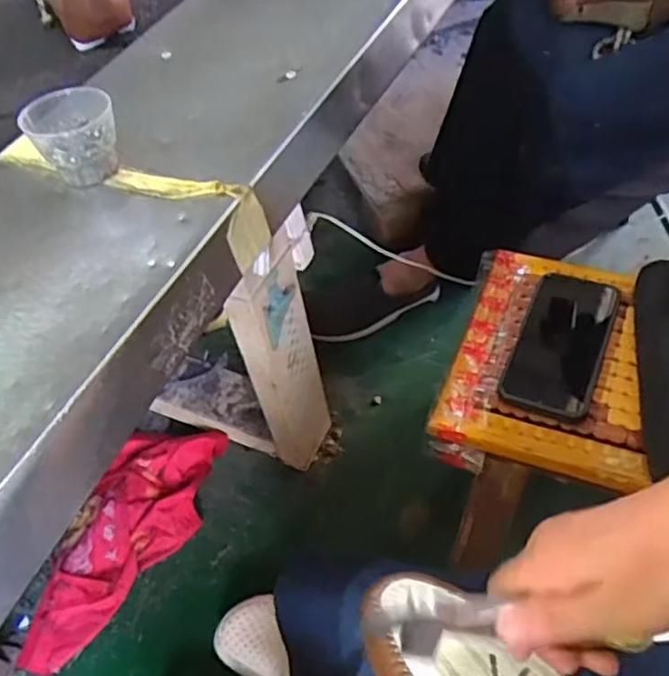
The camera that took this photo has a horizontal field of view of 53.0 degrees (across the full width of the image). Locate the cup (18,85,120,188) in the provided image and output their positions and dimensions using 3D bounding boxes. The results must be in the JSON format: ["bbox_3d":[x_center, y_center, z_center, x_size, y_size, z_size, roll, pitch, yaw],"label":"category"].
[{"bbox_3d":[-0.191,-0.147,0.494,0.066,0.052,0.056,-22,53,-11],"label":"cup"}]

